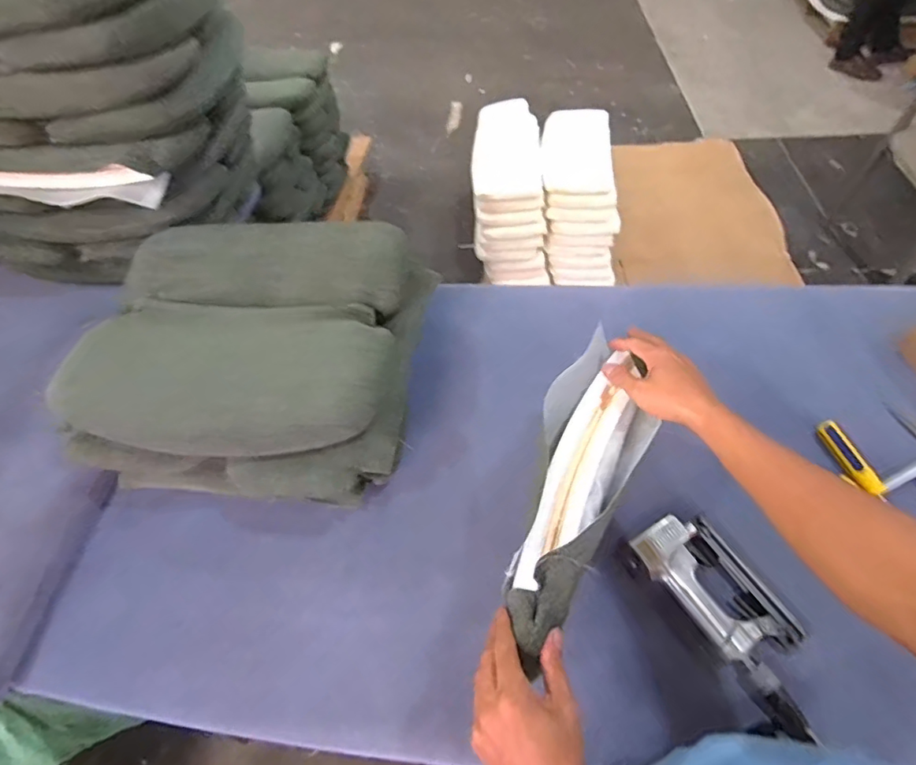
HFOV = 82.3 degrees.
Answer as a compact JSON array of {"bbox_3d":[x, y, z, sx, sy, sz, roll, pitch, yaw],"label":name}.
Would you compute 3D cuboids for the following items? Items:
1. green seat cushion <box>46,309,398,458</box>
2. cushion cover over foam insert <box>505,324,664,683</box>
[{"bbox_3d":[-0.308,-0.015,0.711,0.425,0.070,0.228,-1,54,3],"label":"green seat cushion"},{"bbox_3d":[0.136,0.088,0.559,0.110,0.054,0.393,16,49,15],"label":"cushion cover over foam insert"}]

